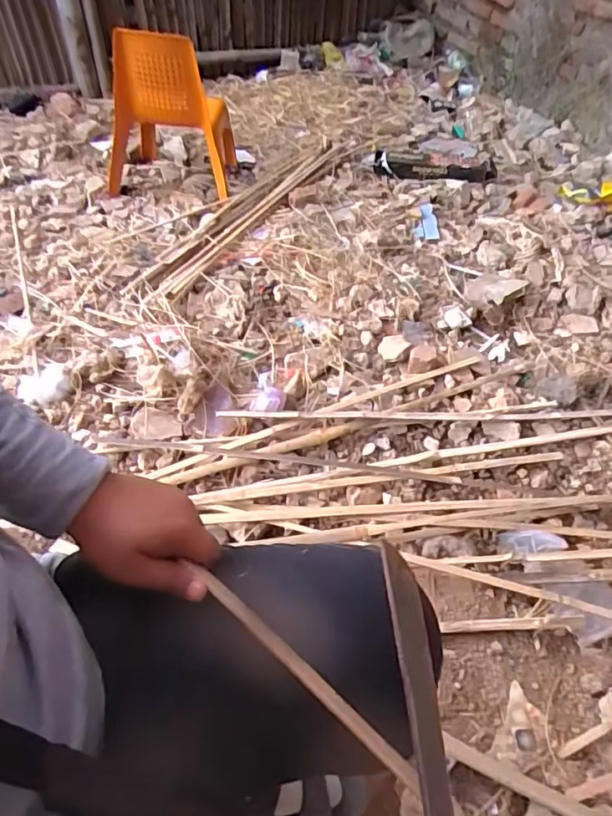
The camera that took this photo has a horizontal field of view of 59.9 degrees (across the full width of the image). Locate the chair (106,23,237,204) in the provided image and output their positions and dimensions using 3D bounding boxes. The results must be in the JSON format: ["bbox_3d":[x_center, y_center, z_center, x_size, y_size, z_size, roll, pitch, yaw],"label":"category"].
[{"bbox_3d":[-0.374,-0.821,1.432,0.334,0.371,0.282,3,51,-3],"label":"chair"}]

